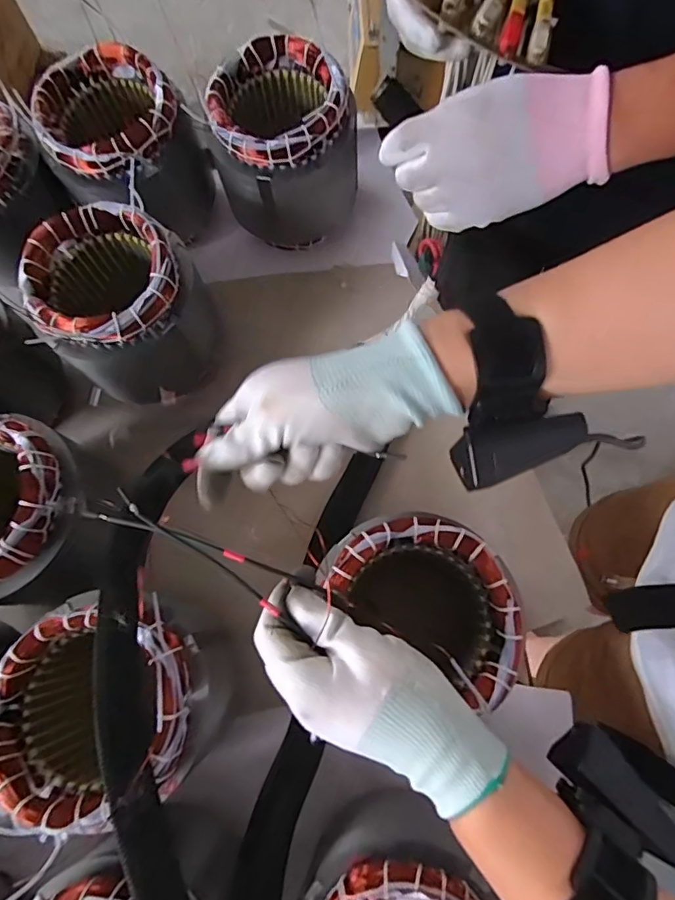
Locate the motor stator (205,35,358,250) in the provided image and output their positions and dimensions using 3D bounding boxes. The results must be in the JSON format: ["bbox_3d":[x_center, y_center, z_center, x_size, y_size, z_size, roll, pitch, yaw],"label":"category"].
[{"bbox_3d":[-0.054,-0.331,0.563,0.148,0.153,0.139,-7,72,0],"label":"motor stator"}]

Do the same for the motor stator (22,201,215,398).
[{"bbox_3d":[-0.211,-0.136,0.516,0.129,0.160,0.137,-1,72,2],"label":"motor stator"}]

